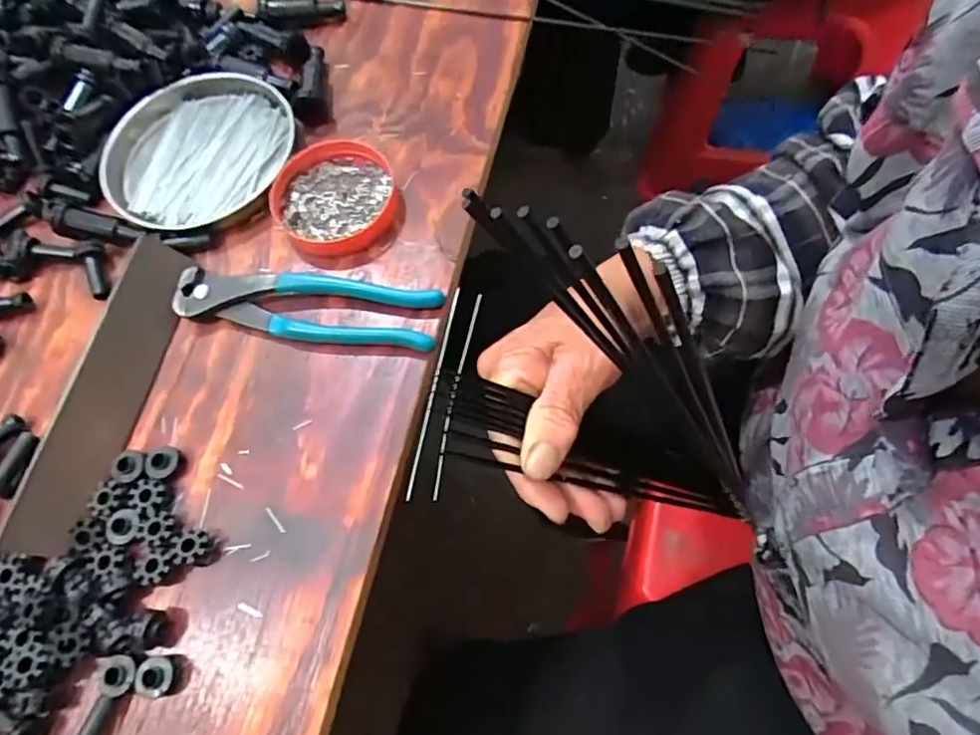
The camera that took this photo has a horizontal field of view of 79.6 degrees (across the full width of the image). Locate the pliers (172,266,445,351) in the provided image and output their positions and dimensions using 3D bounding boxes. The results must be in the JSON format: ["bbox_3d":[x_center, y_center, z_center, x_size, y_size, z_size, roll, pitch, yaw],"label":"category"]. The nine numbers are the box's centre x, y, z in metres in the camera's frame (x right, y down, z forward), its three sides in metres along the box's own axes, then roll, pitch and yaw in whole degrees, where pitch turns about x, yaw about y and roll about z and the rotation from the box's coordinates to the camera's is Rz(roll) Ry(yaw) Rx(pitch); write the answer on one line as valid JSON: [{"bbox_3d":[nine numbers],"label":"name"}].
[{"bbox_3d":[-0.113,-0.038,0.359,0.164,0.013,0.039,4,71,11],"label":"pliers"}]

